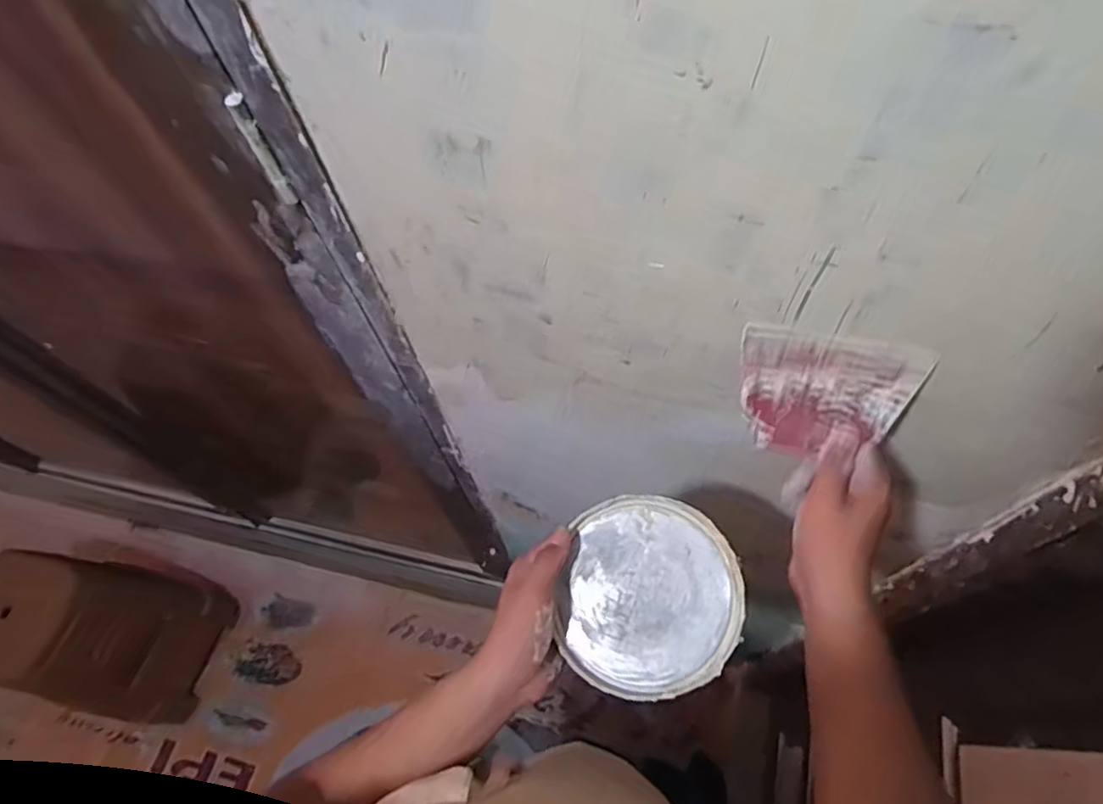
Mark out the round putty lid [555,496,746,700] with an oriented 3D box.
[{"bbox_3d":[0.078,0.153,0.497,0.136,0.012,0.149,-3,75,12],"label":"round putty lid"}]

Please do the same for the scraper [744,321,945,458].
[{"bbox_3d":[0.200,-0.003,0.469,0.121,0.107,0.005,11,39,11],"label":"scraper"}]

